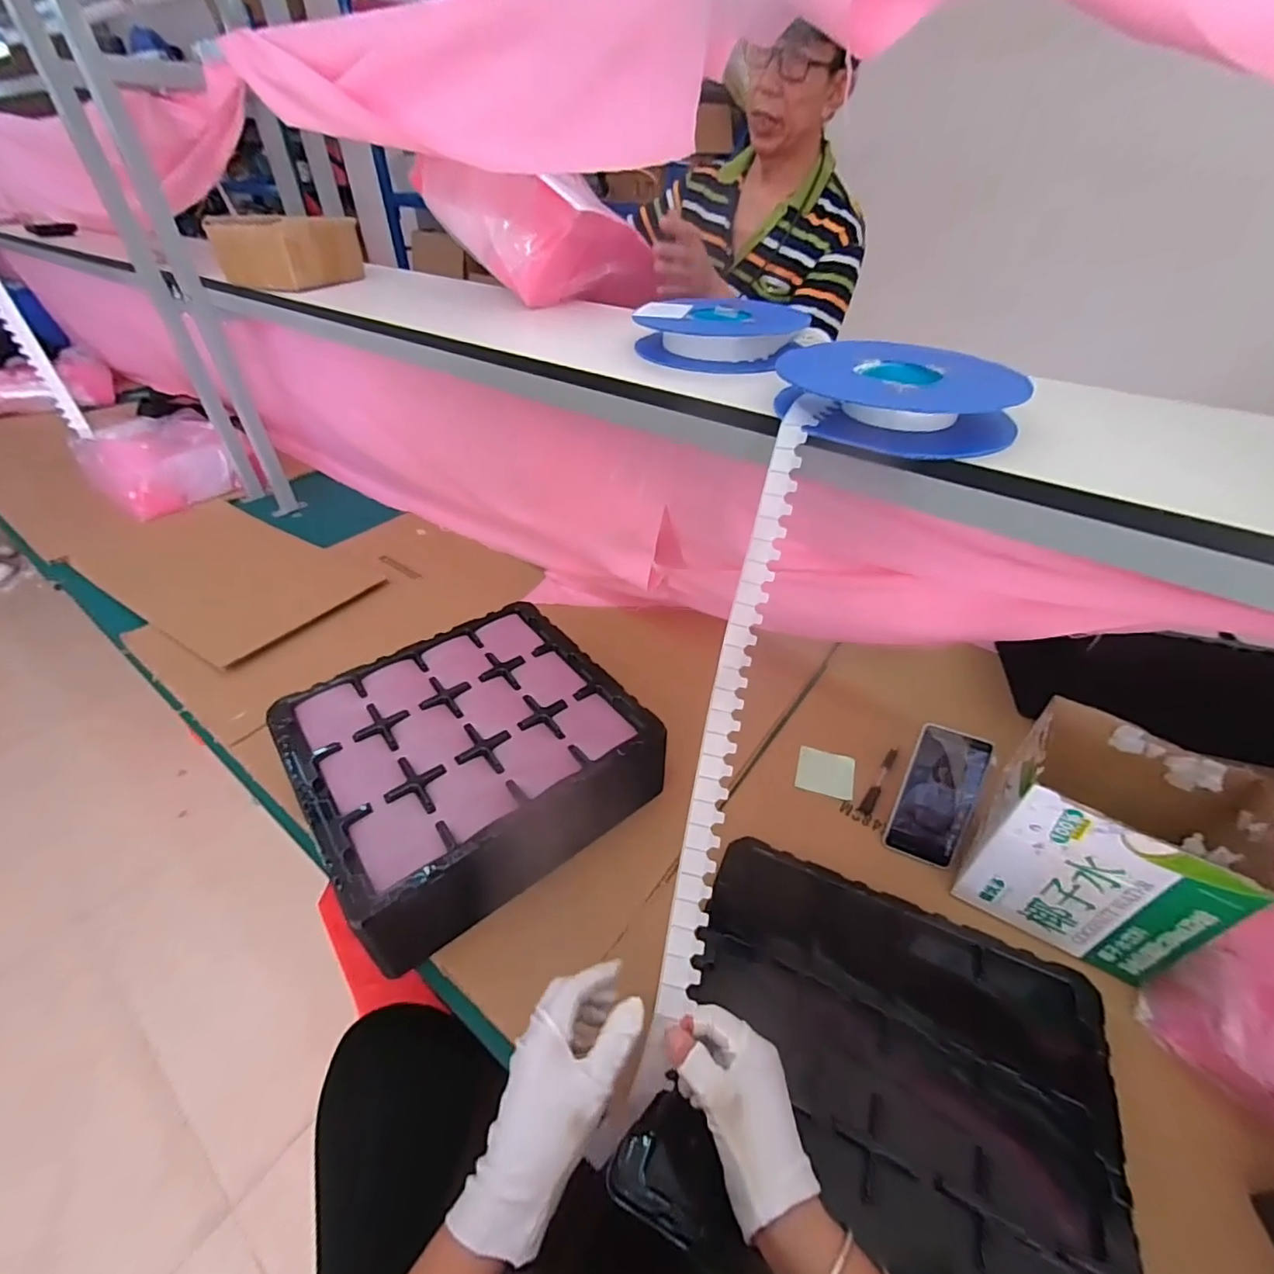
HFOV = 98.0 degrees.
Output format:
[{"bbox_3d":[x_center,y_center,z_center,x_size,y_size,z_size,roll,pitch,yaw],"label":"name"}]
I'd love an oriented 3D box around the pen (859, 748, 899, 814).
[{"bbox_3d":[0.340,0.198,0.771,0.016,0.007,0.128,27,48,27],"label":"pen"}]

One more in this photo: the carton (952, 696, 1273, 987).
[{"bbox_3d":[0.485,0.210,0.589,0.191,0.196,0.159,26,47,25],"label":"carton"}]

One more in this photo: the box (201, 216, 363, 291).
[{"bbox_3d":[-0.597,-0.672,0.960,0.167,0.092,0.173,12,43,12],"label":"box"}]

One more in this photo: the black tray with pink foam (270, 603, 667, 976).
[{"bbox_3d":[-0.204,0.148,0.707,0.376,0.106,0.376,-28,49,-29],"label":"black tray with pink foam"}]

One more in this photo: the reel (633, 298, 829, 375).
[{"bbox_3d":[0.111,-0.376,0.680,0.186,0.053,0.196,30,49,29],"label":"reel"}]

